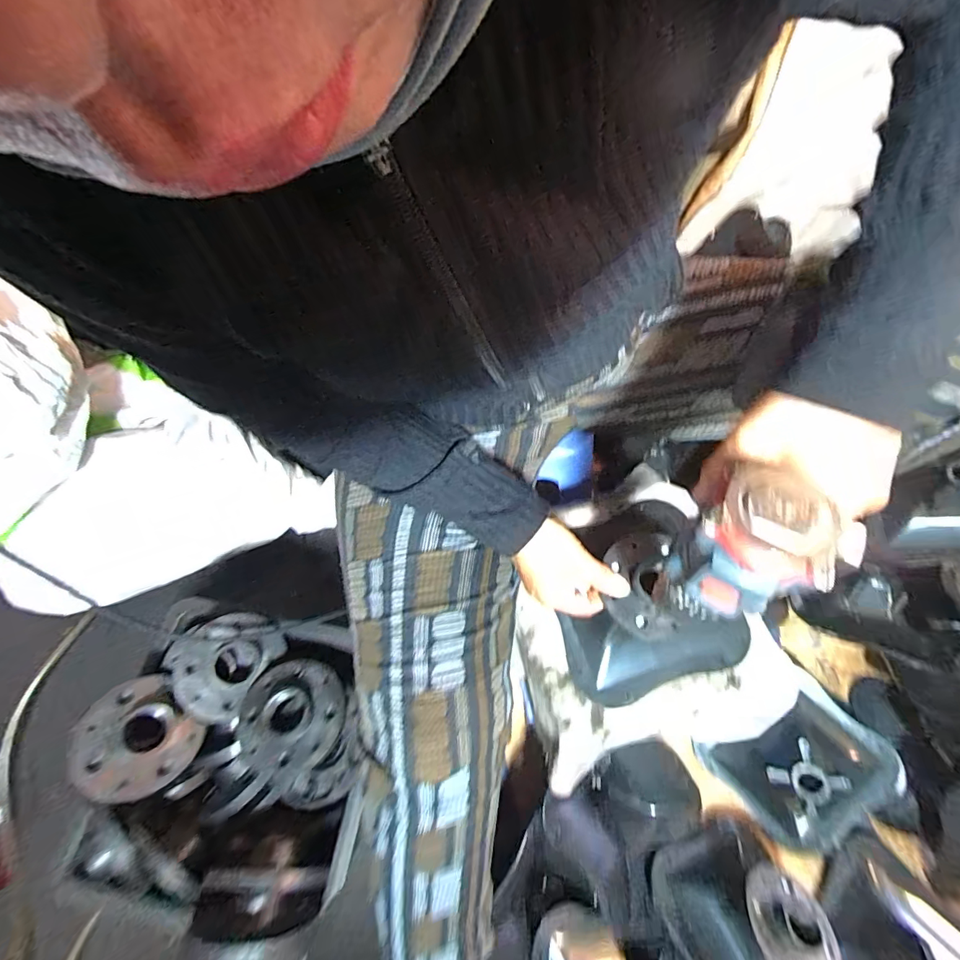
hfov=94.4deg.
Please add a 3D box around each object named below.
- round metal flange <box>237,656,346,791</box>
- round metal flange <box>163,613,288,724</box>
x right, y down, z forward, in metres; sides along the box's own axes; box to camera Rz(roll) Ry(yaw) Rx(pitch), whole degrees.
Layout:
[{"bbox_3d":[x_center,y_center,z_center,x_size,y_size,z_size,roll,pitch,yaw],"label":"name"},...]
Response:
[{"bbox_3d":[-0.183,0.224,0.419,0.097,0.034,0.101,-1,64,3],"label":"round metal flange"},{"bbox_3d":[-0.252,0.177,0.440,0.081,0.027,0.097,43,58,-12],"label":"round metal flange"}]

